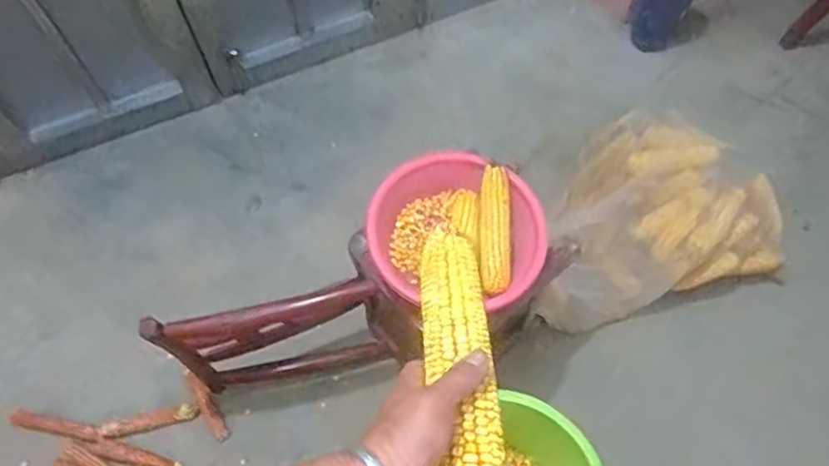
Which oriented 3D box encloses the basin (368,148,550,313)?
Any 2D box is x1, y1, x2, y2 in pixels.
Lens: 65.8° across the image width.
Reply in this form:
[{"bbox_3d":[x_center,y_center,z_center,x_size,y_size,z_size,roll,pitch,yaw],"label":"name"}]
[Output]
[{"bbox_3d":[0.067,-0.002,1.047,0.258,0.096,0.295,-26,66,-12],"label":"basin"}]

